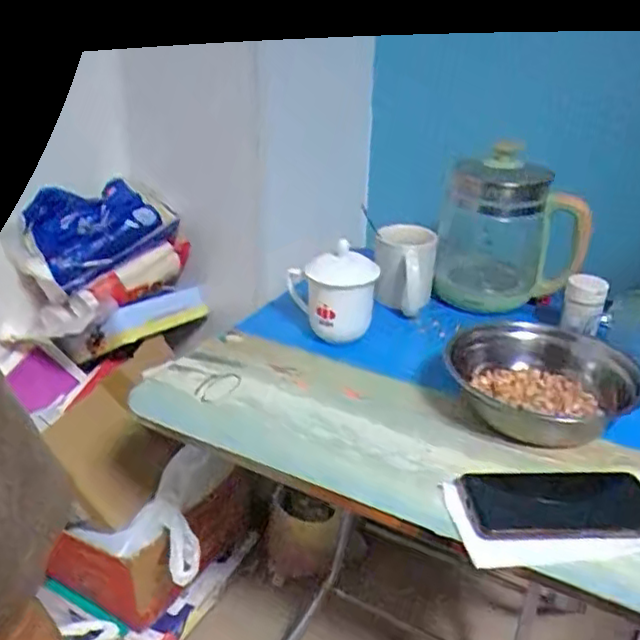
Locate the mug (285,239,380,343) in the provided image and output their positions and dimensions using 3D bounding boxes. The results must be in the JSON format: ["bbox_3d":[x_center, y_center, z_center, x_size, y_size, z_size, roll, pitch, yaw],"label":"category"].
[{"bbox_3d":[0.014,-0.030,0.780,0.106,0.106,0.092,0,27,1],"label":"mug"}]

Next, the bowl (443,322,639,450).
[{"bbox_3d":[0.223,0.062,0.698,0.188,0.057,0.162,21,34,36],"label":"bowl"}]

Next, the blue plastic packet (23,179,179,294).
[{"bbox_3d":[-0.327,-0.140,0.951,0.190,0.047,0.148,-38,83,-22],"label":"blue plastic packet"}]

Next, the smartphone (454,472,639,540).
[{"bbox_3d":[0.209,0.160,0.564,0.163,0.010,0.080,-2,27,-3],"label":"smartphone"}]

